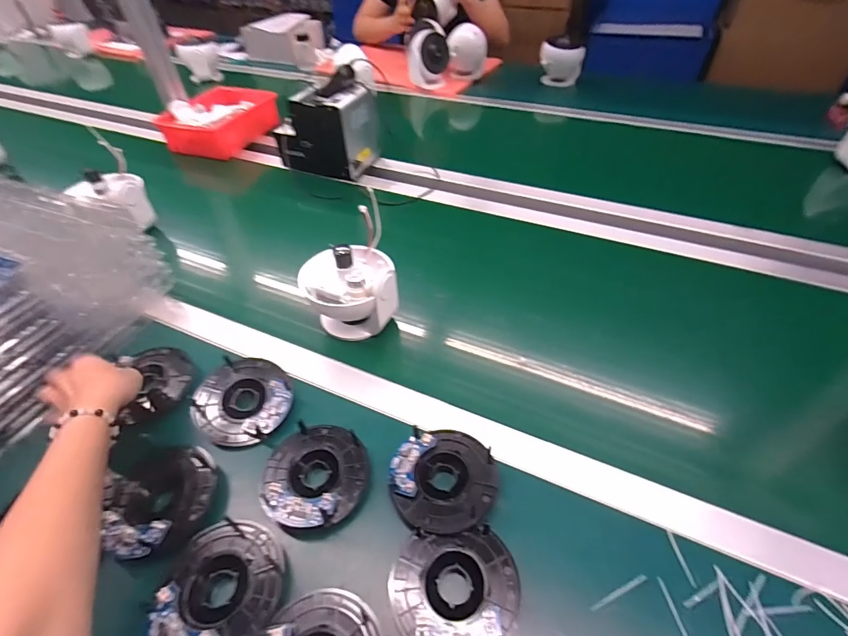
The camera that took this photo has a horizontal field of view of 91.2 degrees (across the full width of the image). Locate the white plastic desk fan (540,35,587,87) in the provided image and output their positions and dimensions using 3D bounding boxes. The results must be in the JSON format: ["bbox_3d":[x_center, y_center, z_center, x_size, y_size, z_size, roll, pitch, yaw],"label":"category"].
[{"bbox_3d":[0.403,-0.749,1.220,0.124,0.117,0.074,9,44,10],"label":"white plastic desk fan"}]

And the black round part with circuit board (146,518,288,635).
[{"bbox_3d":[-0.162,0.217,0.336,0.093,0.016,0.098,-5,46,-4],"label":"black round part with circuit board"}]

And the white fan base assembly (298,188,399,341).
[{"bbox_3d":[-0.100,-0.053,0.540,0.114,0.131,0.122,-12,47,-11],"label":"white fan base assembly"}]

